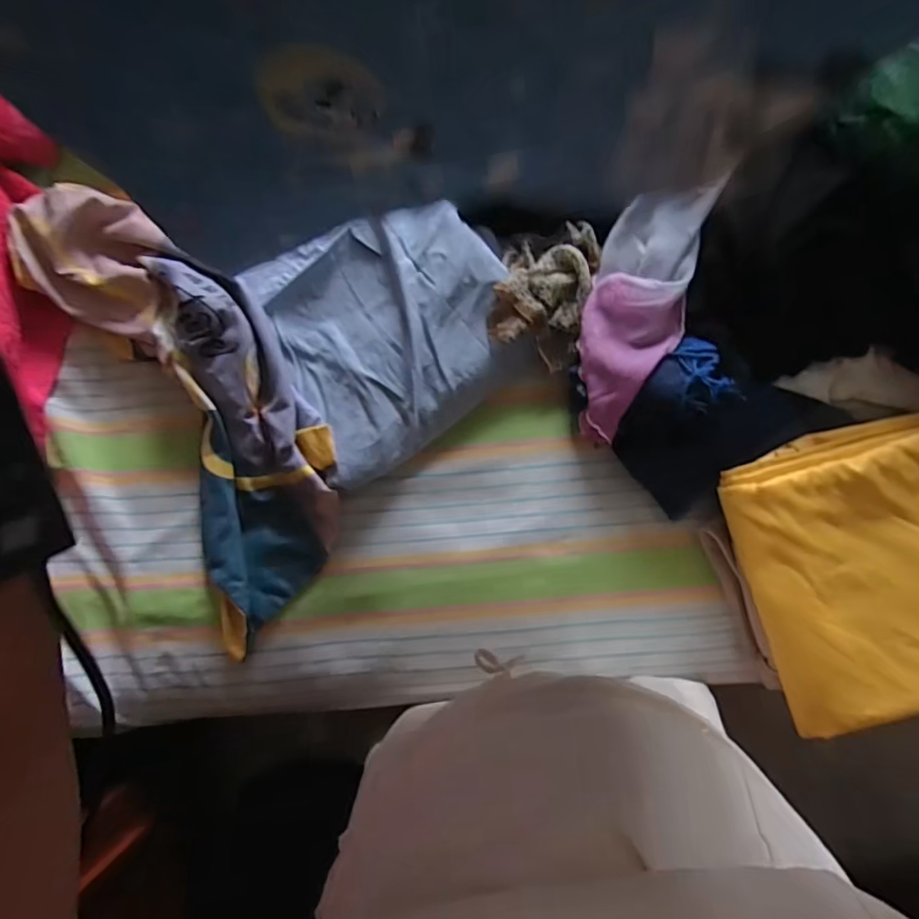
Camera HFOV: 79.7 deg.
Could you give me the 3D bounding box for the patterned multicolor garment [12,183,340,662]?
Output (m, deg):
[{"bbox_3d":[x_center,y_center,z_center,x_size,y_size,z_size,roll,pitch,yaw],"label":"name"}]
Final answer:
[{"bbox_3d":[-0.328,-0.091,0.686,0.225,0.074,0.586,-30,84,-3],"label":"patterned multicolor garment"}]

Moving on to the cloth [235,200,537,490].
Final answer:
[{"bbox_3d":[-0.079,-0.161,0.690,0.285,0.052,0.304,-23,84,-2],"label":"cloth"}]

